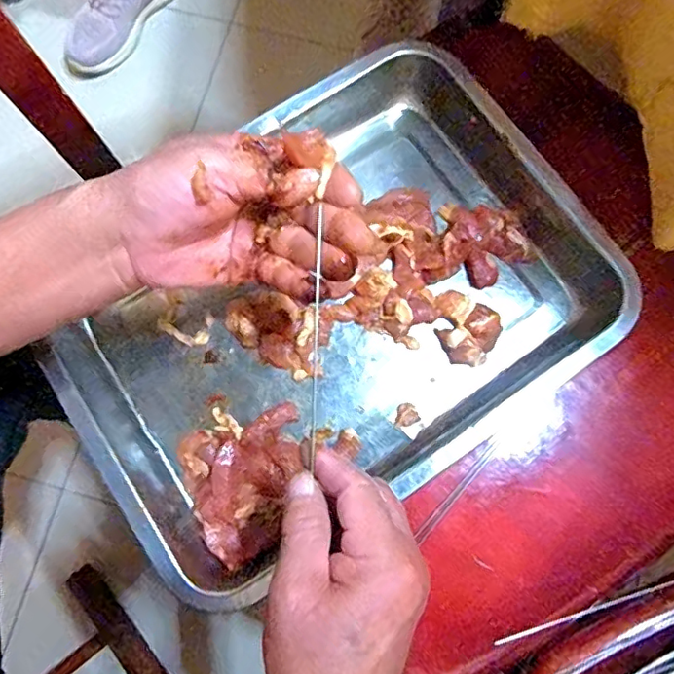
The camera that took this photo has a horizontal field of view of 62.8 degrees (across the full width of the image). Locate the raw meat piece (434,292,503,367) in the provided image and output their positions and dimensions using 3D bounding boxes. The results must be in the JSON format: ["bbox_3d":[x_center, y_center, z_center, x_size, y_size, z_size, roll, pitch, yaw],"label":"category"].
[{"bbox_3d":[0.087,-0.004,0.376,0.047,0.011,0.044,0,78,0],"label":"raw meat piece"}]

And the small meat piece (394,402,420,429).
[{"bbox_3d":[0.046,0.053,0.374,0.017,0.004,0.015,-24,79,-5],"label":"small meat piece"}]

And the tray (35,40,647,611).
[{"bbox_3d":[-0.003,-0.022,0.377,0.369,0.043,0.260,-34,80,-7],"label":"tray"}]

